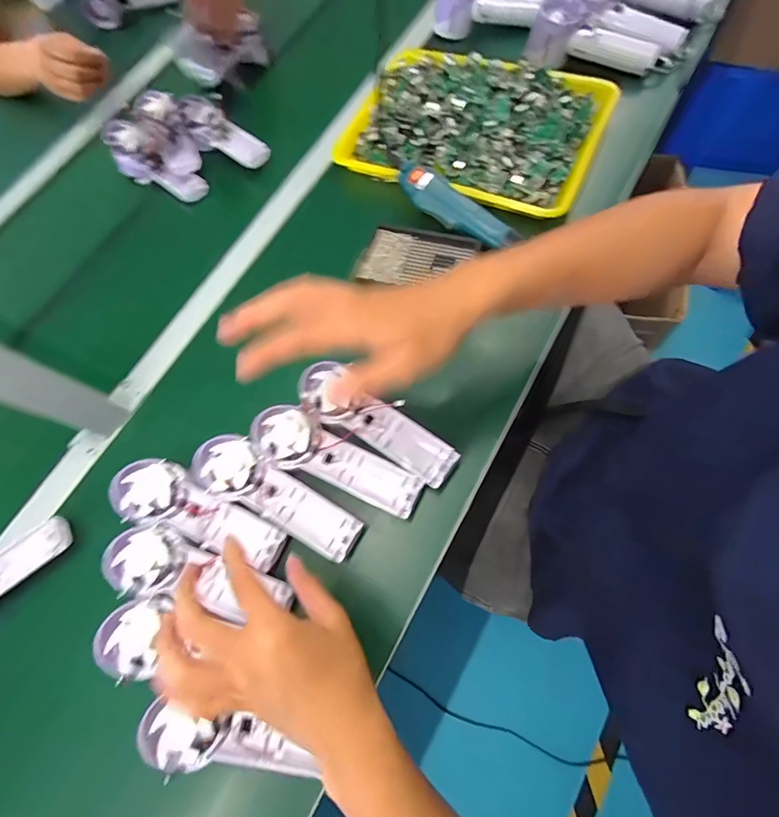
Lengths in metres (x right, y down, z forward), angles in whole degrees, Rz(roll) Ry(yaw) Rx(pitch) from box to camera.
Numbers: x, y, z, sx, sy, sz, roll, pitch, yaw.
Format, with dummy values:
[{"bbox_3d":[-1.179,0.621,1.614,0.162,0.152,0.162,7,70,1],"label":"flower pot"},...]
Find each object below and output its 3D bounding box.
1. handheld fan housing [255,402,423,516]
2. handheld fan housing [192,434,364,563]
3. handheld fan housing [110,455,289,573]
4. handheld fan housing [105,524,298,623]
[{"bbox_3d":[-0.053,0.051,0.404,0.176,0.031,0.055,21,71,11],"label":"handheld fan housing"},{"bbox_3d":[-0.112,0.084,0.398,0.178,0.027,0.057,24,71,12],"label":"handheld fan housing"},{"bbox_3d":[-0.189,0.103,0.401,0.174,0.034,0.060,19,70,10],"label":"handheld fan housing"},{"bbox_3d":[-0.179,0.158,0.378,0.184,0.026,0.059,13,69,6],"label":"handheld fan housing"}]

